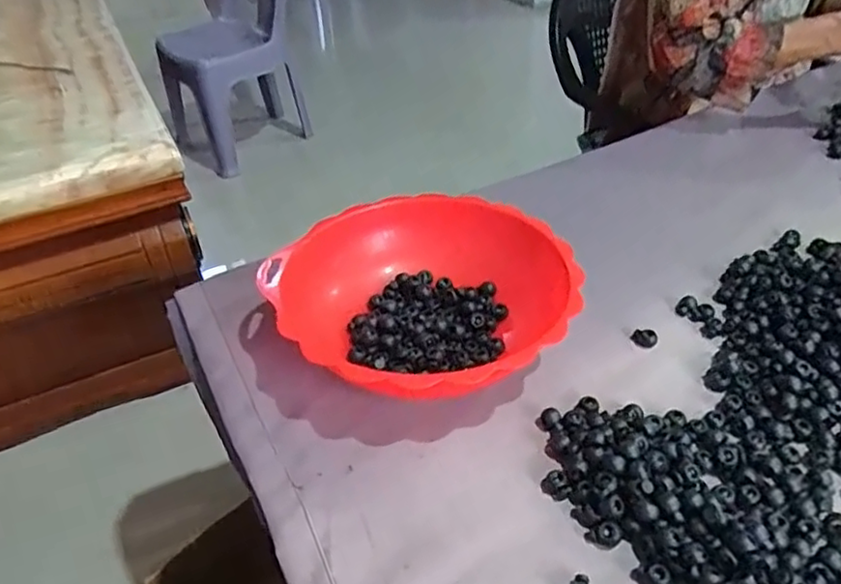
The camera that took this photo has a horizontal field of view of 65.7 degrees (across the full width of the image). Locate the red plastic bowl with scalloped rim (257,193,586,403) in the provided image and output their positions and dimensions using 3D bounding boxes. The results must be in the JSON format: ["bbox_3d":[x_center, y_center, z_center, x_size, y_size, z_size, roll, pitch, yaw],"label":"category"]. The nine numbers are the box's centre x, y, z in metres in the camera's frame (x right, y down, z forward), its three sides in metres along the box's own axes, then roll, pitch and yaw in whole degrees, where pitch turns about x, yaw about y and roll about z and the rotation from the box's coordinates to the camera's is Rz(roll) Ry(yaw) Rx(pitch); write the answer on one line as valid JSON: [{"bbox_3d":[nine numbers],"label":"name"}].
[{"bbox_3d":[0.006,0.010,0.544,0.222,0.074,0.230,-3,38,2],"label":"red plastic bowl with scalloped rim"}]

